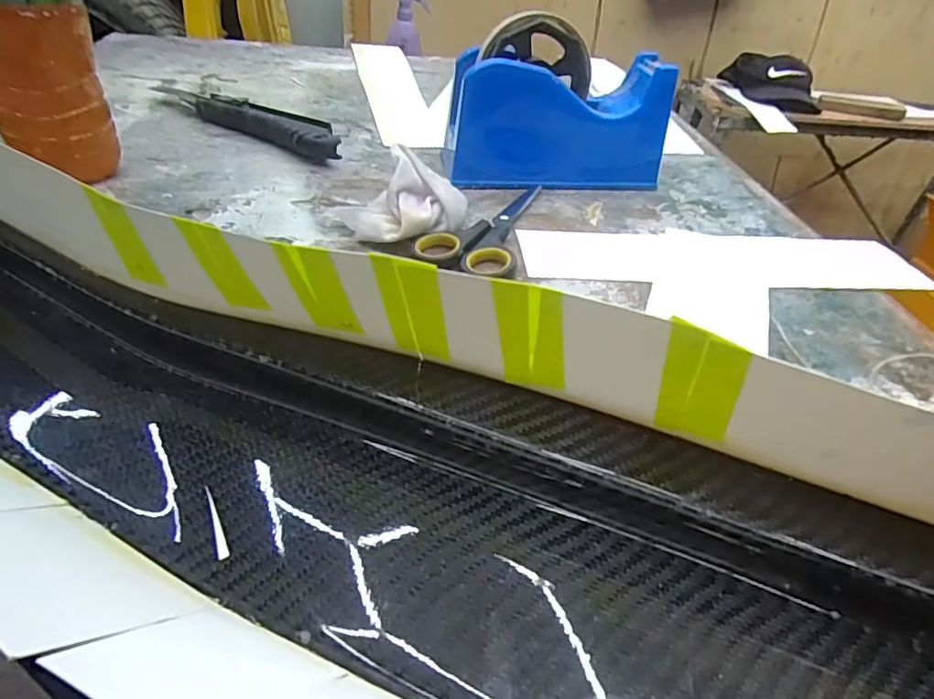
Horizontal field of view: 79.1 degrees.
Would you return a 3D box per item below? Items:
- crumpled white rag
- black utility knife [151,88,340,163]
[{"bbox_3d":[-0.036,-0.092,0.338,0.073,0.034,0.051,-15,44,-23],"label":"crumpled white rag"},{"bbox_3d":[-0.174,-0.185,0.455,0.202,0.024,0.034,27,44,23],"label":"black utility knife"}]

